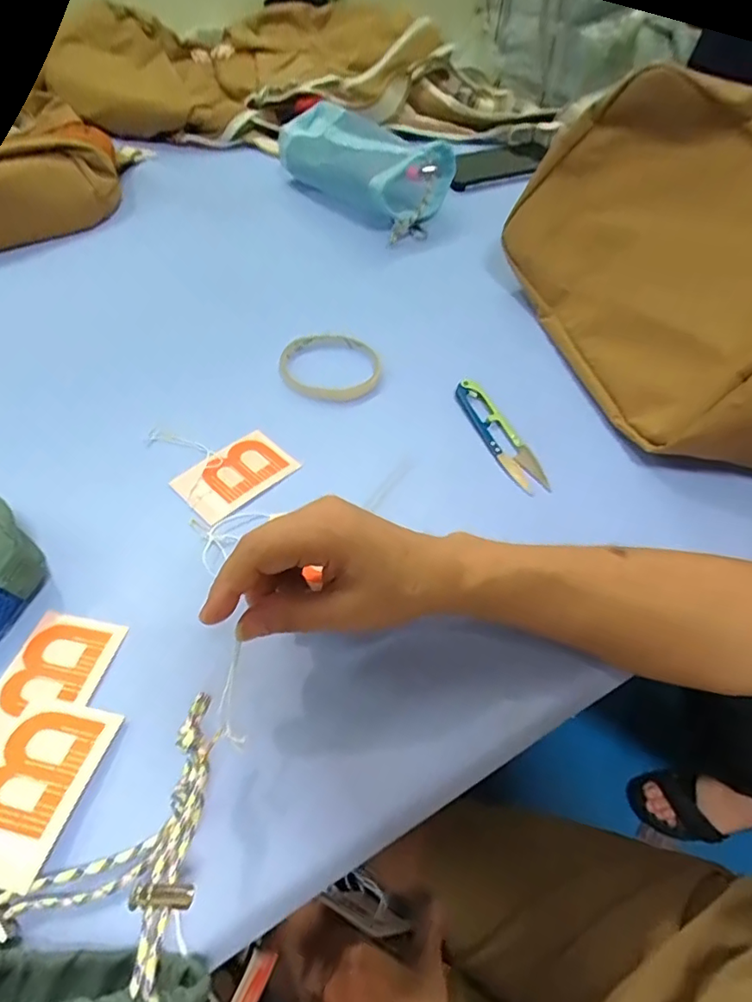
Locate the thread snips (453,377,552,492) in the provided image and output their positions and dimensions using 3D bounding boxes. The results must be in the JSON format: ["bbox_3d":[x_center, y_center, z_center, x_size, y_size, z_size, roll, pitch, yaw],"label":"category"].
[{"bbox_3d":[0.097,-0.051,0.434,0.027,0.015,0.114,-23,61,-7],"label":"thread snips"}]

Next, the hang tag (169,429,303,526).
[{"bbox_3d":[-0.103,-0.022,0.405,0.056,0.009,0.080,38,60,26],"label":"hang tag"}]

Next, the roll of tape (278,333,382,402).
[{"bbox_3d":[-0.039,-0.117,0.478,0.086,0.009,0.078,33,60,20],"label":"roll of tape"}]

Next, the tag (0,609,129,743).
[{"bbox_3d":[-0.183,0.100,0.307,0.055,0.004,0.080,10,53,9],"label":"tag"}]

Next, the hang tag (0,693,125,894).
[{"bbox_3d":[-0.169,0.138,0.271,0.053,0.004,0.080,11,47,8],"label":"hang tag"}]

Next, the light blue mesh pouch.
[{"bbox_3d":[-0.015,-0.404,0.659,0.119,0.069,0.240,-35,59,-23],"label":"light blue mesh pouch"}]

